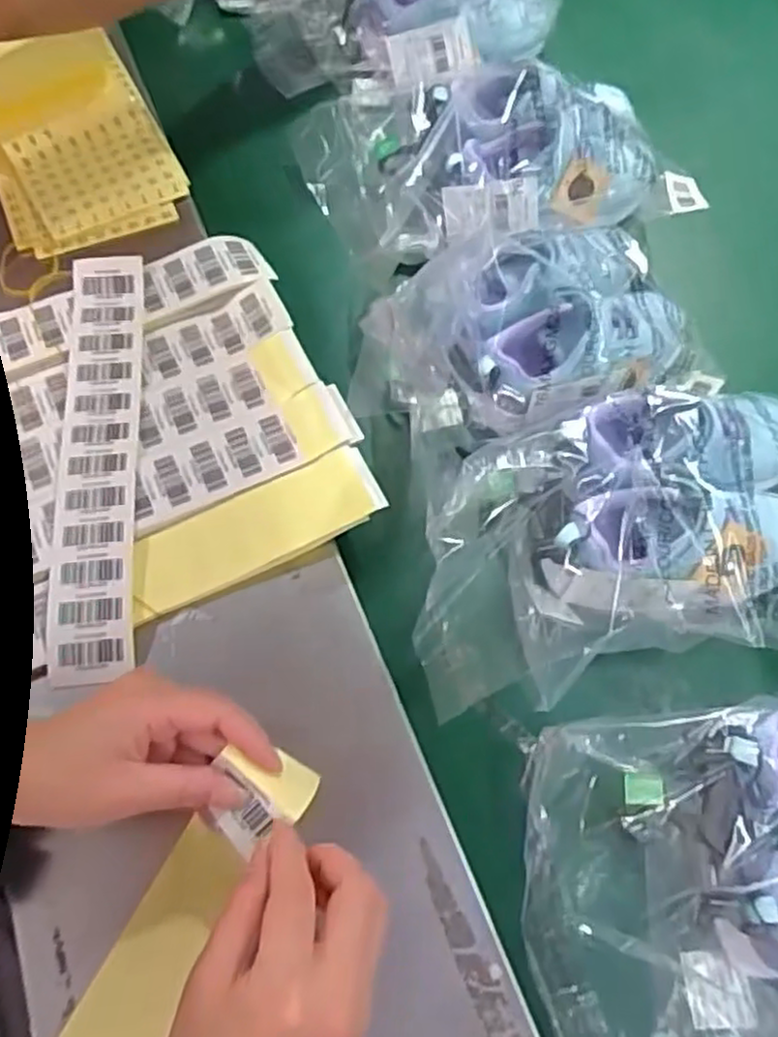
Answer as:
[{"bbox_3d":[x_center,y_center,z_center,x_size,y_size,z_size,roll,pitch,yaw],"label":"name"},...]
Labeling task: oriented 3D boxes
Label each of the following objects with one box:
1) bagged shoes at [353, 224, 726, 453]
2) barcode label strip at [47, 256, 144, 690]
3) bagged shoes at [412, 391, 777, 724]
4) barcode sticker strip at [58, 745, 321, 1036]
[{"bbox_3d":[0.104,-0.141,0.551,0.249,0.091,0.186,-12,68,-8],"label":"bagged shoes"},{"bbox_3d":[-0.201,-0.049,0.500,0.051,0.011,0.321,-5,67,-5],"label":"barcode label strip"},{"bbox_3d":[0.156,0.019,0.486,0.276,0.095,0.185,-5,67,-5],"label":"bagged shoes"},{"bbox_3d":[-0.113,0.219,0.374,0.054,0.054,0.221,31,83,10],"label":"barcode sticker strip"}]

